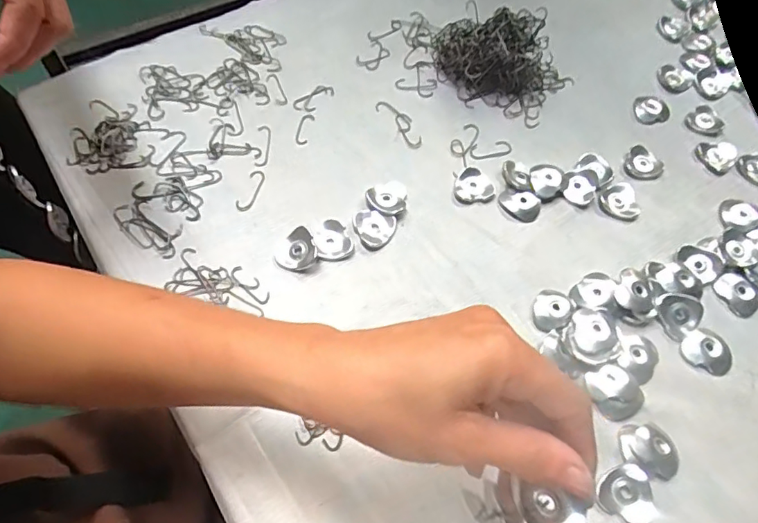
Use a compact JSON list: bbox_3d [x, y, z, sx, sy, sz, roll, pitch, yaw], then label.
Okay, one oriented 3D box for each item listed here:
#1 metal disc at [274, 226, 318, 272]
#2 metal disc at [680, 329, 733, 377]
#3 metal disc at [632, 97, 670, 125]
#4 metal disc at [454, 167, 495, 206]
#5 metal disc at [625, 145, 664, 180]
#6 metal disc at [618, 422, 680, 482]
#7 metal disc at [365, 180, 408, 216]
[{"bbox_3d":[-0.068,-0.010,0.412,0.032,0.008,0.034,2,61,-3],"label":"metal disc"},{"bbox_3d":[0.258,0.070,0.401,0.039,0.005,0.032,26,63,10],"label":"metal disc"},{"bbox_3d":[0.277,-0.154,0.522,0.036,0.006,0.033,2,61,-3],"label":"metal disc"},{"bbox_3d":[0.084,-0.068,0.457,0.034,0.006,0.033,-1,79,3],"label":"metal disc"},{"bbox_3d":[0.250,-0.091,0.481,0.033,0.011,0.032,2,61,-3],"label":"metal disc"},{"bbox_3d":[0.188,0.131,0.355,0.037,0.009,0.037,2,61,-3],"label":"metal disc"},{"bbox_3d":[0.008,-0.058,0.445,0.035,0.010,0.035,2,61,-3],"label":"metal disc"}]

